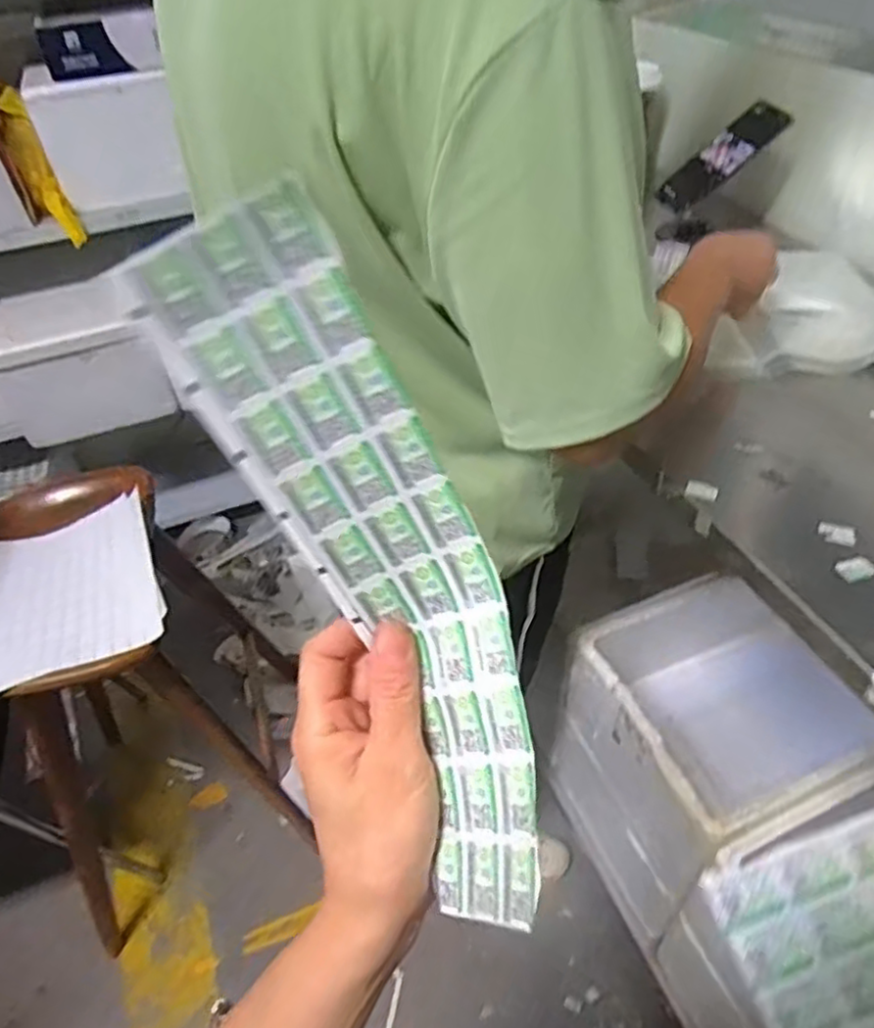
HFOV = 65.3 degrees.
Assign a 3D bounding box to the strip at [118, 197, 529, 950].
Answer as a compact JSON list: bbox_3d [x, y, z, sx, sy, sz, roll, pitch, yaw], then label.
[{"bbox_3d":[-0.017,0.019,0.250,0.068,0.251,0.063,-30,15,-24],"label":"strip"}]

